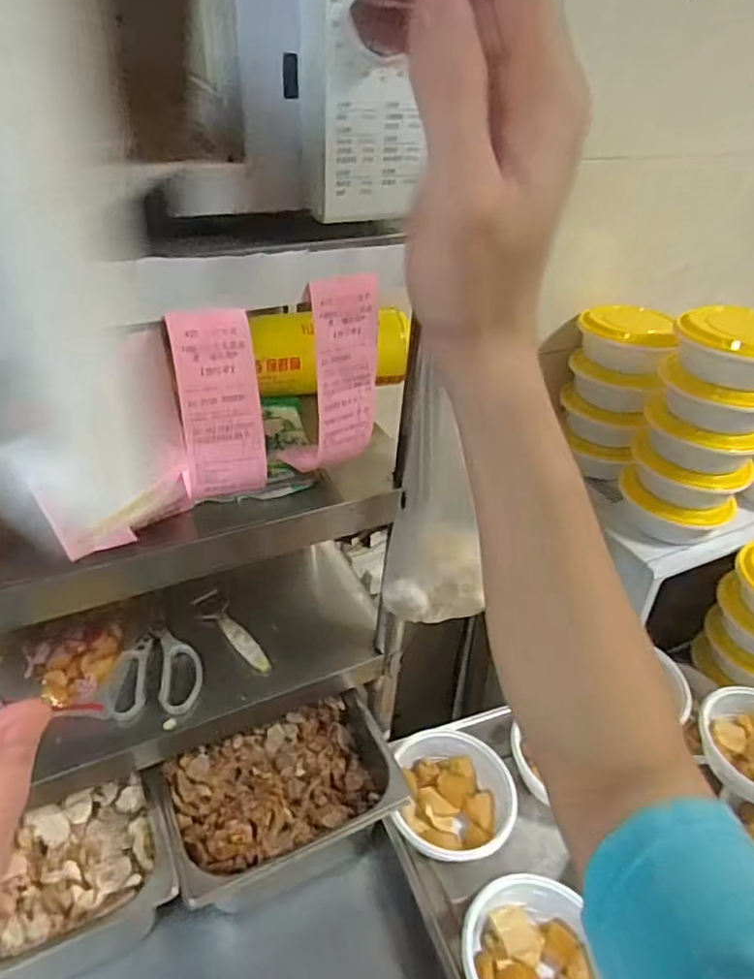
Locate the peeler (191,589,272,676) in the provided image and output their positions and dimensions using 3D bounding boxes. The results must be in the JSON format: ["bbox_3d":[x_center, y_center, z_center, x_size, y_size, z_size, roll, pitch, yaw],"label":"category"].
[{"bbox_3d":[-0.175,0.172,0.801,0.042,0.022,0.141,-23,44,-30],"label":"peeler"}]

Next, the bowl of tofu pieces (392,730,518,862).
[{"bbox_3d":[0.102,0.406,0.879,0.158,0.090,0.172,2,37,-1],"label":"bowl of tofu pieces"}]

